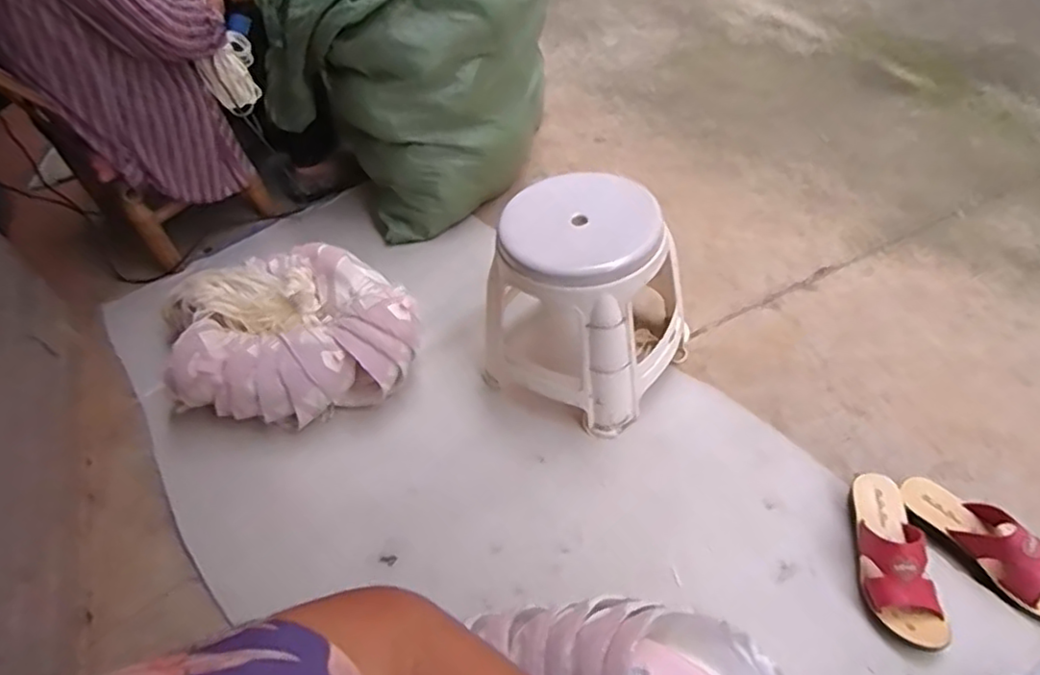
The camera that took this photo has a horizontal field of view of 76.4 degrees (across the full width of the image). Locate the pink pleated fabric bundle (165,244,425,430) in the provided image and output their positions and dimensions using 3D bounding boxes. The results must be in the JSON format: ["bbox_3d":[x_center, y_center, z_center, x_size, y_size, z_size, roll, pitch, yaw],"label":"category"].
[{"bbox_3d":[-0.406,-0.007,1.165,0.386,0.176,0.355,-23,50,-14],"label":"pink pleated fabric bundle"}]

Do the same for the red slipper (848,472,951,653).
[{"bbox_3d":[0.491,0.283,0.876,0.082,0.079,0.227,-1,48,5],"label":"red slipper"}]

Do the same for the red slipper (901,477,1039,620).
[{"bbox_3d":[0.628,0.272,0.881,0.086,0.071,0.225,-34,53,-22],"label":"red slipper"}]

